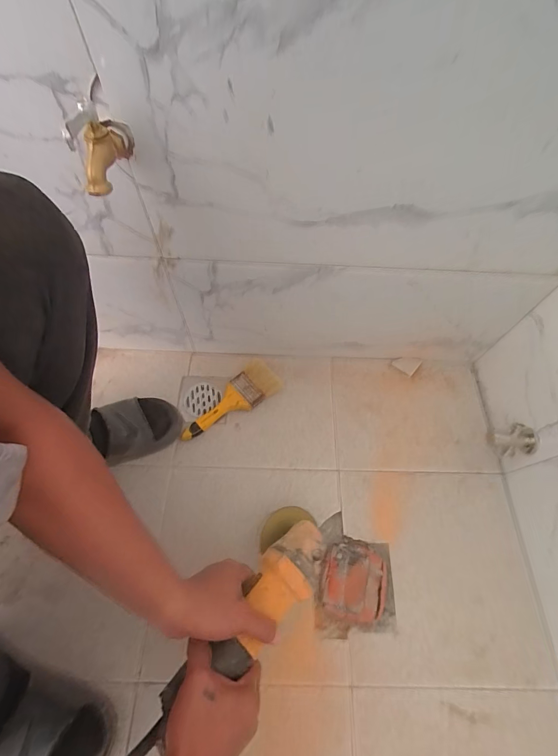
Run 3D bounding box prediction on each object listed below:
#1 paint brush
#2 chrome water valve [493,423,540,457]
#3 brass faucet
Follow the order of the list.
[{"bbox_3d":[-0.099,0.045,0.655,0.207,0.027,0.079,-34,68,-17],"label":"paint brush"},{"bbox_3d":[0.389,0.105,0.564,0.069,0.042,0.044,-2,63,-2],"label":"chrome water valve"},{"bbox_3d":[-0.172,-0.225,0.325,0.029,0.060,0.073,9,63,3],"label":"brass faucet"}]

